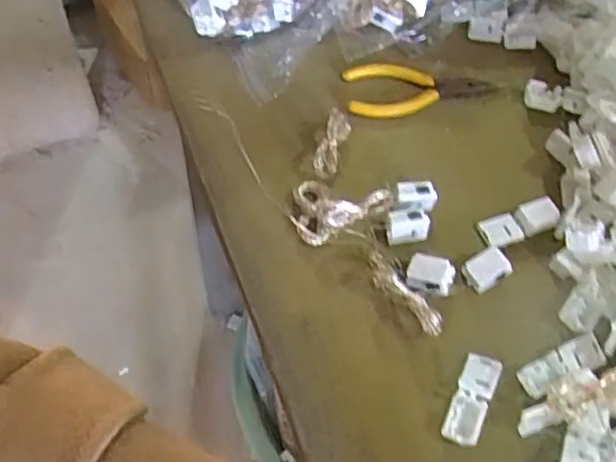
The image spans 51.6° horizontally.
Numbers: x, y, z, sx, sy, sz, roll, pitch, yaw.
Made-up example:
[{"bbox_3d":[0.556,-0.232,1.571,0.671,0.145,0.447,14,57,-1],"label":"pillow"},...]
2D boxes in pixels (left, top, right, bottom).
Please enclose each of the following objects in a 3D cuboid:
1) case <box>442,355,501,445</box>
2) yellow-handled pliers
[{"bbox_3d":[0.093,0.095,0.361,0.020,0.008,0.053,22,59,11],"label":"case"},{"bbox_3d":[0.086,-0.111,0.492,0.115,0.010,0.047,-3,58,-5],"label":"yellow-handled pliers"}]

